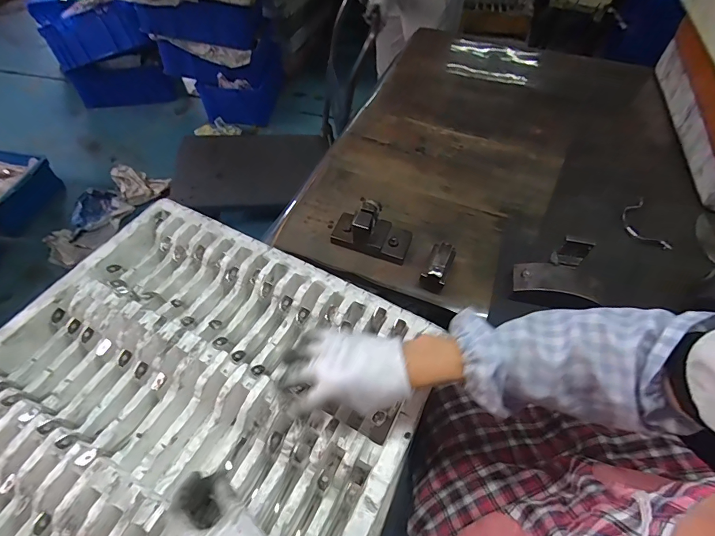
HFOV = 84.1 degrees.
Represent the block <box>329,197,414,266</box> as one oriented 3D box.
[{"bbox_3d":[0.025,-0.066,0.681,0.134,0.071,0.066,19,56,11],"label":"block"}]

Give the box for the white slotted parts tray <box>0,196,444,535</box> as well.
[{"bbox_3d":[-0.231,0.192,0.496,0.539,0.062,0.539,25,57,15],"label":"white slotted parts tray"}]

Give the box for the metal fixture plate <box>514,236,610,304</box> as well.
[{"bbox_3d":[0.319,0.002,0.592,0.140,0.077,0.062,12,55,7],"label":"metal fixture plate"}]

